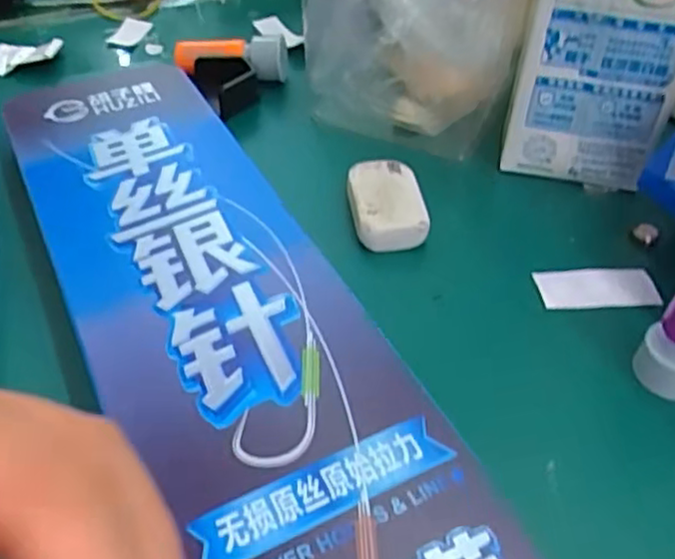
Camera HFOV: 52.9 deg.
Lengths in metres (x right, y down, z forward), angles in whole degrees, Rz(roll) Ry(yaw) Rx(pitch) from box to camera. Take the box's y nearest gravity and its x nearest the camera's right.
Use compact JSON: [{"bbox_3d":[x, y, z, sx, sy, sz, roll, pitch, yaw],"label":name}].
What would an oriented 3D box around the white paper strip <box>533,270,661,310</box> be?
[{"bbox_3d":[0.102,0.004,0.269,0.046,0.004,0.019,-2,49,-3],"label":"white paper strip"}]

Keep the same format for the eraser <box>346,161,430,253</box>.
[{"bbox_3d":[0.021,-0.032,0.293,0.030,0.016,0.045,-5,45,-5],"label":"eraser"}]

